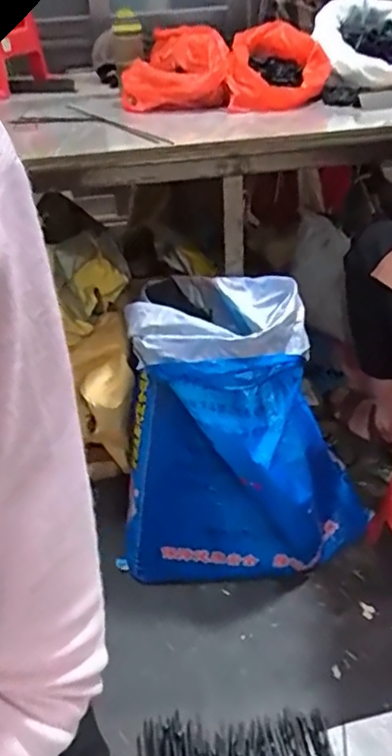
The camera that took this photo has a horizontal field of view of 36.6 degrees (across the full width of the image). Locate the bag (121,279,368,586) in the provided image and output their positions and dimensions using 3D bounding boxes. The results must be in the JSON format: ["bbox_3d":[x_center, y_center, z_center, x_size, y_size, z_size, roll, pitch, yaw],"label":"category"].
[{"bbox_3d":[0.110,0.099,1.135,0.394,0.521,0.368,10,32,19],"label":"bag"}]

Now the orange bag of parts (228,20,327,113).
[{"bbox_3d":[0.177,-0.664,1.262,0.197,0.132,0.311,5,31,10],"label":"orange bag of parts"}]

